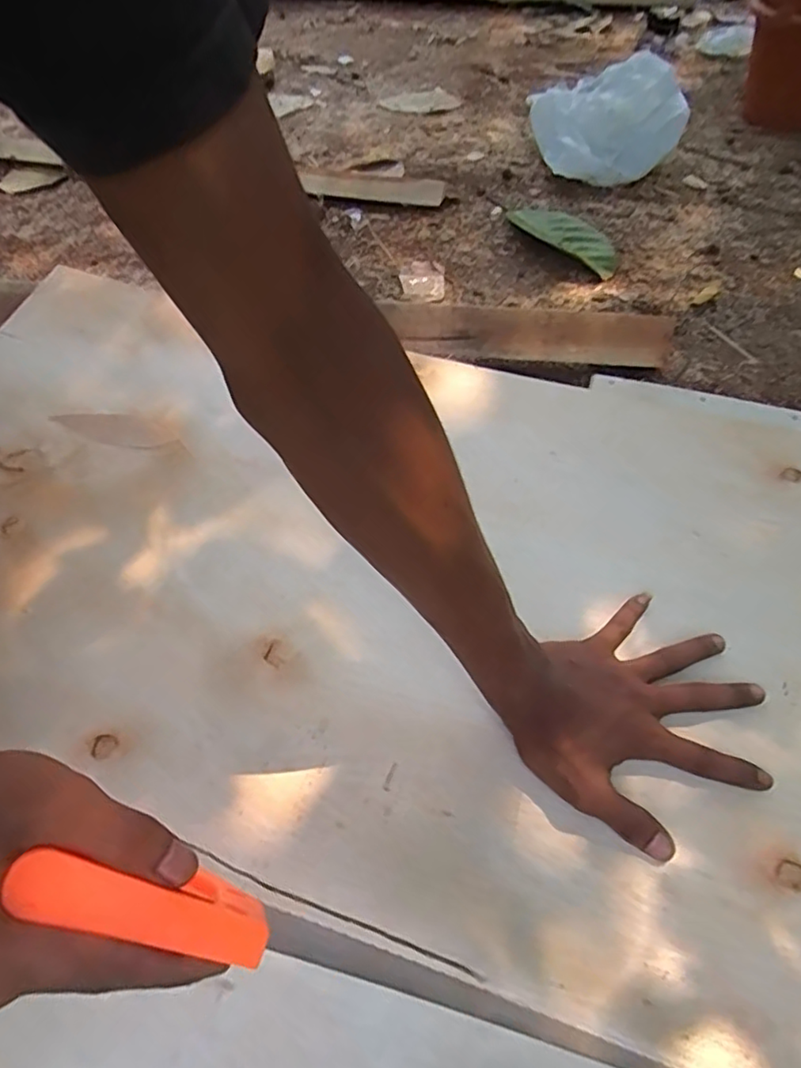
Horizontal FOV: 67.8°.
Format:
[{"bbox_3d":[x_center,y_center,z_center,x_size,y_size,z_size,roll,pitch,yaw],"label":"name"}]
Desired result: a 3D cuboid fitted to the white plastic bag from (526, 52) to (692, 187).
[{"bbox_3d":[0.348,-0.705,1.007,0.216,0.122,0.205,-13,53,-8],"label":"white plastic bag"}]

